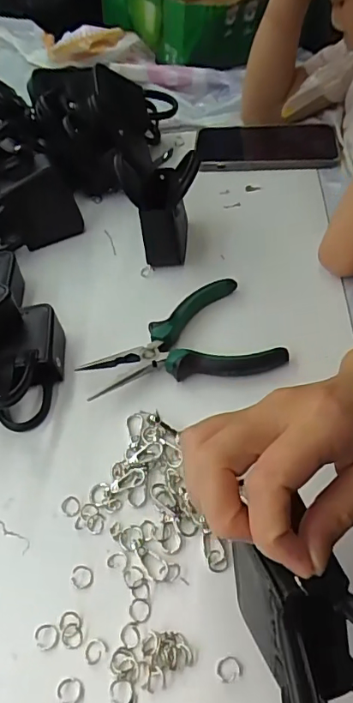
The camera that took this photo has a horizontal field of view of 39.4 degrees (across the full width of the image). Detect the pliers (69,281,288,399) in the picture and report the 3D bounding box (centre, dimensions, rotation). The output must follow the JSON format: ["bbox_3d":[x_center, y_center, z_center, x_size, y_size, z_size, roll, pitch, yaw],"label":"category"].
[{"bbox_3d":[0.002,0.002,0.391,0.147,0.025,0.092,-24,53,-13],"label":"pliers"}]

